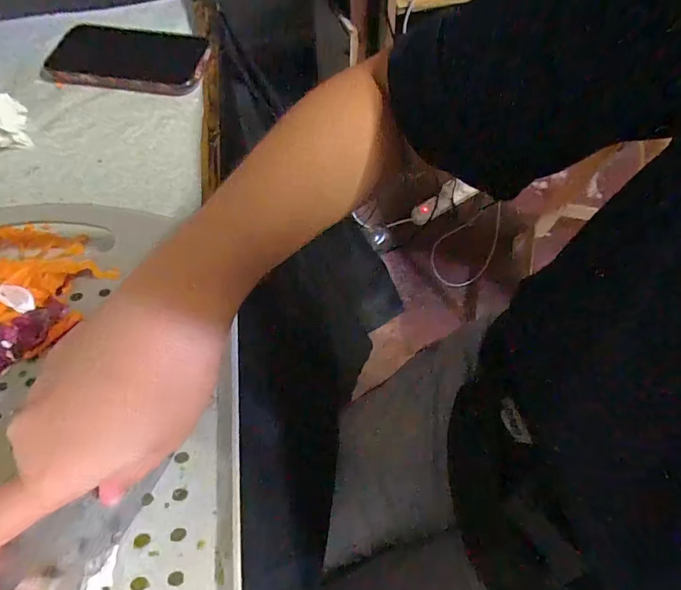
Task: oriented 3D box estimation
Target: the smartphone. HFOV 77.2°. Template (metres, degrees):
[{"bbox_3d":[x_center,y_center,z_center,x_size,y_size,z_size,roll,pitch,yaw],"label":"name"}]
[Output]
[{"bbox_3d":[-0.219,-0.241,0.436,0.164,0.014,0.085,9,63,6],"label":"smartphone"}]

